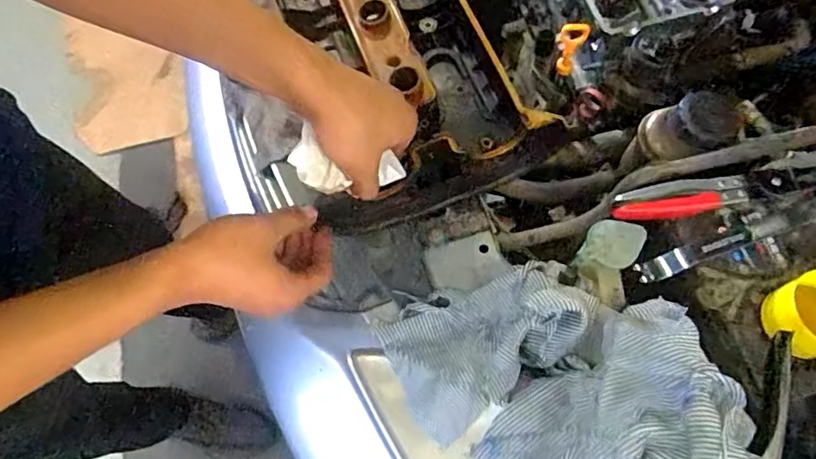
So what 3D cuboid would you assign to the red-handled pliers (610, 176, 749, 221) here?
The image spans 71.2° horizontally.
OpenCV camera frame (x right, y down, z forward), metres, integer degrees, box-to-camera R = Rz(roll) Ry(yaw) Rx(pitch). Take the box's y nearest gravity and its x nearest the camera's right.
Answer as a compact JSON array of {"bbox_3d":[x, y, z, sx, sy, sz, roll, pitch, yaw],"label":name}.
[{"bbox_3d":[0.275,-0.033,0.578,0.135,0.021,0.036,-6,66,-6],"label":"red-handled pliers"}]

